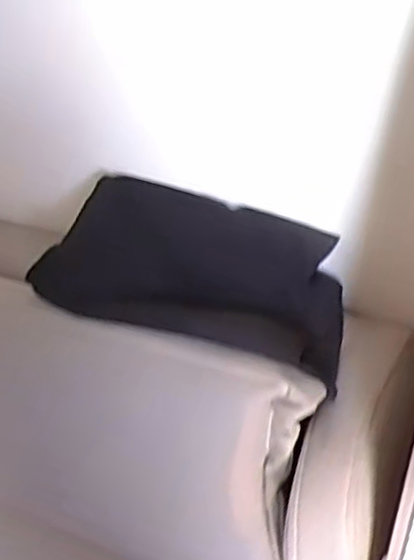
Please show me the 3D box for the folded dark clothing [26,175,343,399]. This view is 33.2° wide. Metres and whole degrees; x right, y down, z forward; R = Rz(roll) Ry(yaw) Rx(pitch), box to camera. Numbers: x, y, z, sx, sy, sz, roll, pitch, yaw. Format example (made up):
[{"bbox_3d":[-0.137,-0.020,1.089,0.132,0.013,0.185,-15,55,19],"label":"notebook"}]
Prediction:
[{"bbox_3d":[-0.009,-0.009,0.625,0.277,0.140,0.100,12,0,24],"label":"folded dark clothing"}]

